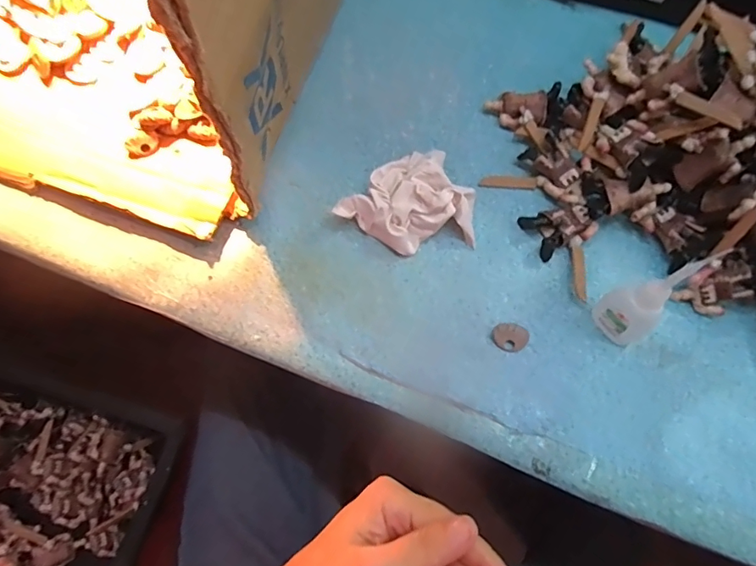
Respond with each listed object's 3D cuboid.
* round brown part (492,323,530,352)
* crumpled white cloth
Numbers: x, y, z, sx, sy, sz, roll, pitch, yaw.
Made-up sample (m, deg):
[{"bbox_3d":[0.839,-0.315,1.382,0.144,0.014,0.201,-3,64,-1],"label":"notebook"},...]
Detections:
[{"bbox_3d":[0.094,0.038,0.336,0.025,0.008,0.018,12,69,1],"label":"round brown part"},{"bbox_3d":[0.030,-0.055,0.354,0.081,0.030,0.084,43,73,12],"label":"crumpled white cloth"}]

